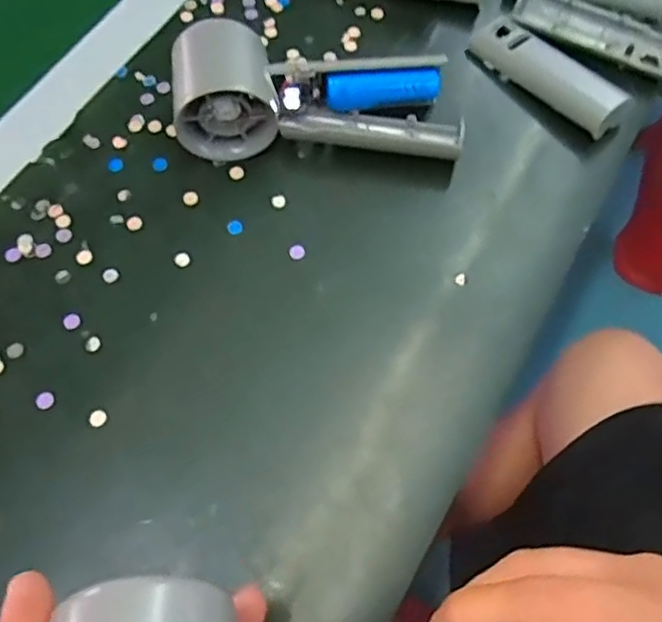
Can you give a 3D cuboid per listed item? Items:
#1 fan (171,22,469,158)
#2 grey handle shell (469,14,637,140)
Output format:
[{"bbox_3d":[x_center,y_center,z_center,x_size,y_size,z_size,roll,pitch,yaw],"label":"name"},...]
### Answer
[{"bbox_3d":[-0.007,-0.127,0.378,0.161,0.046,0.076,-2,65,0],"label":"fan"},{"bbox_3d":[0.134,-0.144,0.401,0.033,0.017,0.105,-36,70,-15],"label":"grey handle shell"}]

